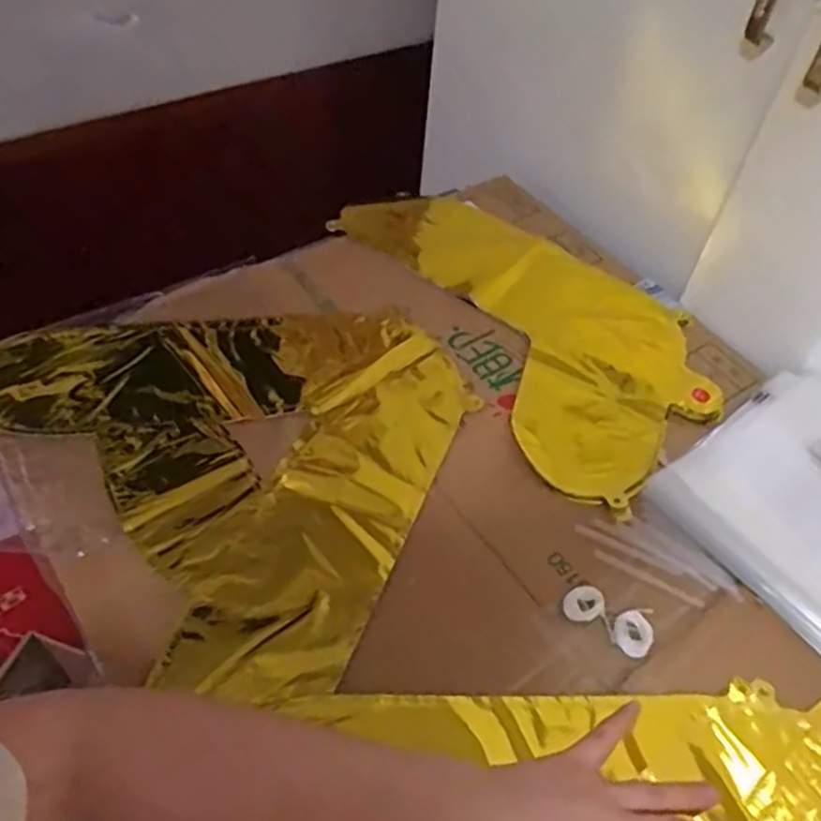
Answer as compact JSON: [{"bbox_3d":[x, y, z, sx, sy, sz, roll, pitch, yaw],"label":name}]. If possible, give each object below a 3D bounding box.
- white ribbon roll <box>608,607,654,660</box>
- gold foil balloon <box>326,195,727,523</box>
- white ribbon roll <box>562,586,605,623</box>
[{"bbox_3d":[0.145,0.144,0.484,0.028,0.004,0.033,5,51,-1],"label":"white ribbon roll"},{"bbox_3d":[0.104,-0.103,0.677,0.215,0.008,0.404,-27,58,-24],"label":"gold foil balloon"},{"bbox_3d":[0.116,0.129,0.494,0.028,0.004,0.022,-36,62,-29],"label":"white ribbon roll"}]

